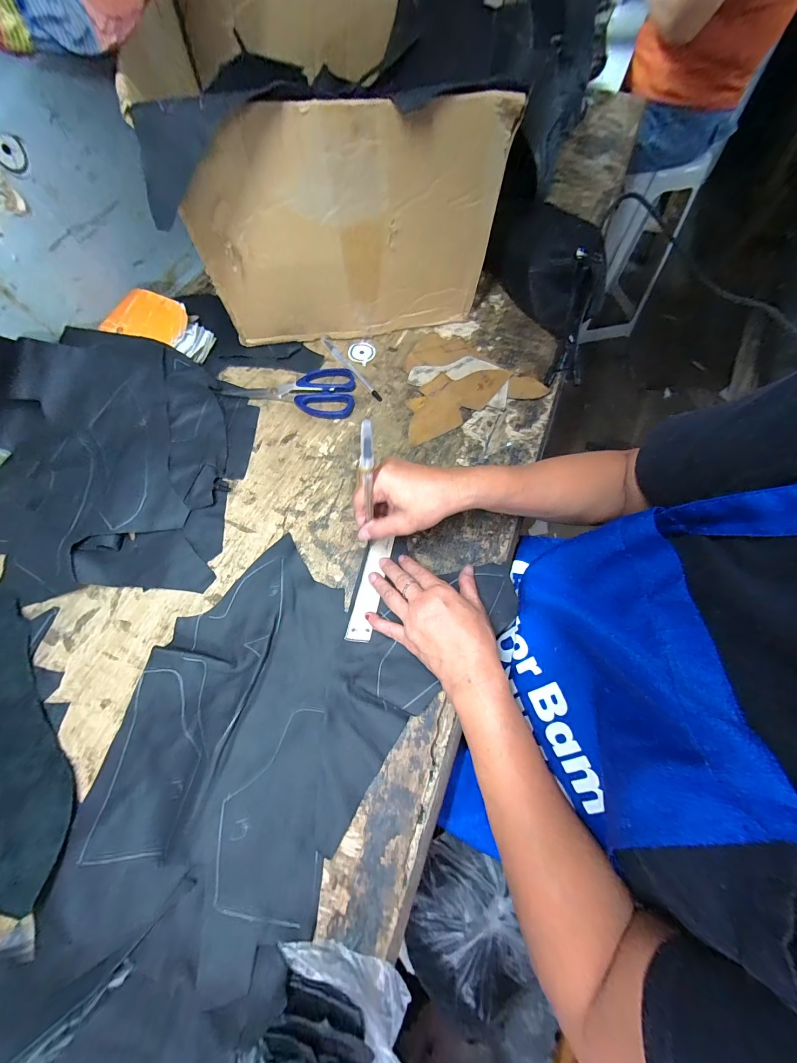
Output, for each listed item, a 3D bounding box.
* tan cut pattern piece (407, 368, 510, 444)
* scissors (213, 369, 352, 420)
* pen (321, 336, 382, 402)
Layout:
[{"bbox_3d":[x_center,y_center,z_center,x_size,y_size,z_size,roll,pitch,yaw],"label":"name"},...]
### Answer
[{"bbox_3d":[0.072,-0.185,0.465,0.170,0.006,0.078,-37,76,-10],"label":"tan cut pattern piece"},{"bbox_3d":[-0.152,-0.202,0.468,0.188,0.012,0.080,11,67,4],"label":"scissors"},{"bbox_3d":[-0.068,-0.232,0.479,0.015,0.009,0.139,-32,71,-13],"label":"pen"}]

